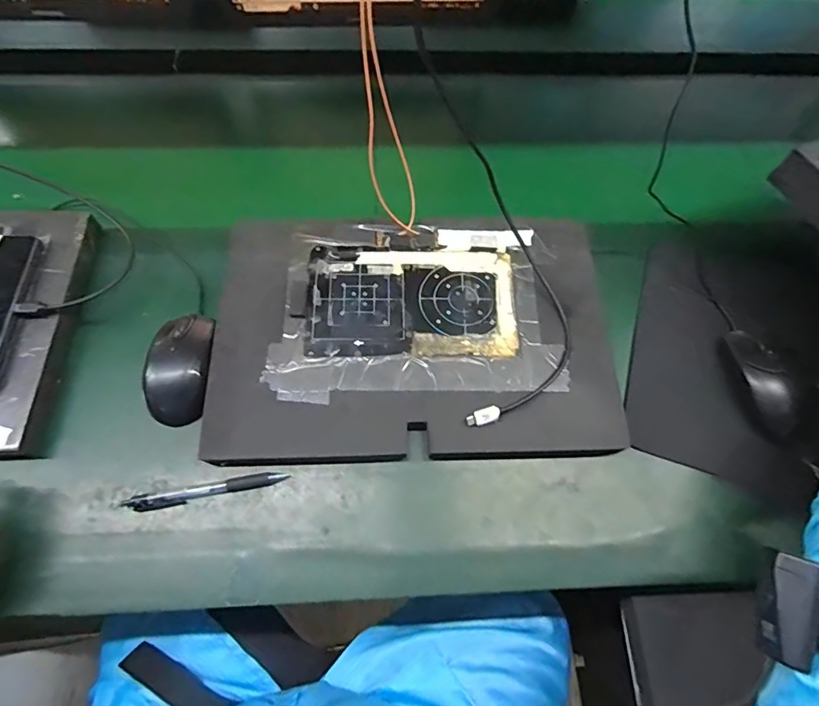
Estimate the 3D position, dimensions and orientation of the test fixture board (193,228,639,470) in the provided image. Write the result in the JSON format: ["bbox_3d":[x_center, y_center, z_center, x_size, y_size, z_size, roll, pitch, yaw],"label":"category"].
[{"bbox_3d":[0.005,-0.021,0.476,0.383,0.042,0.254,0,63,-2],"label":"test fixture board"}]

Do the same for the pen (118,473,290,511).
[{"bbox_3d":[-0.181,0.124,0.415,0.138,0.007,0.013,-9,65,-6],"label":"pen"}]

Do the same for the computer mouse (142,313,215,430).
[{"bbox_3d":[-0.223,0.017,0.463,0.062,0.048,0.104,-2,65,-3],"label":"computer mouse"}]

